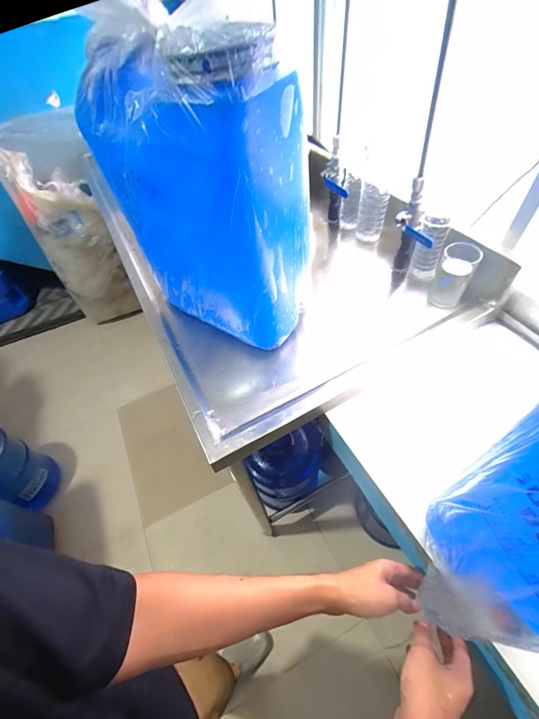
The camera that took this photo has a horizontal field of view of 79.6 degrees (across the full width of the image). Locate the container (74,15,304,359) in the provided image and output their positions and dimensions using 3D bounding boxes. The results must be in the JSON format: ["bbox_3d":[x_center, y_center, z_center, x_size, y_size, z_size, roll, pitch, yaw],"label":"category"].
[{"bbox_3d":[-0.098,-0.236,0.518,0.300,0.393,0.163,28,60,24],"label":"container"}]

